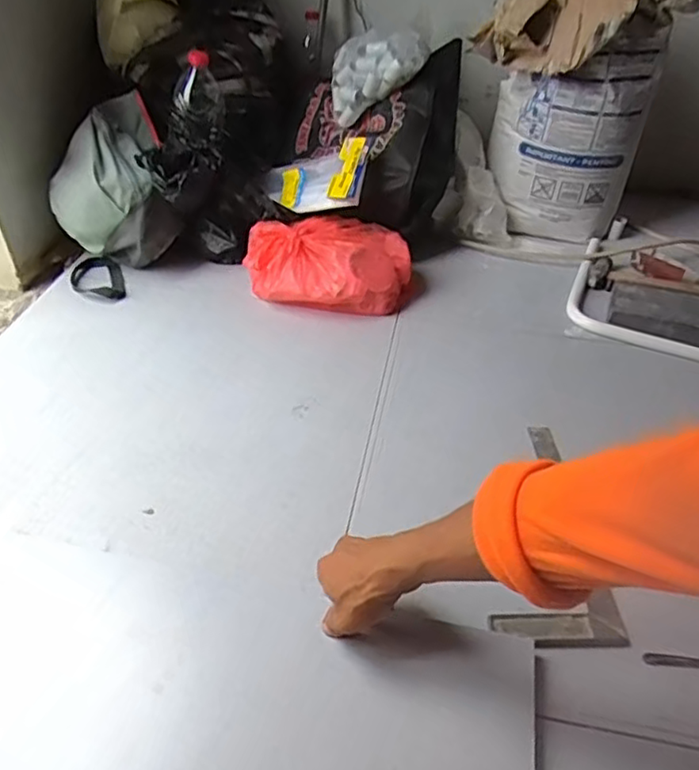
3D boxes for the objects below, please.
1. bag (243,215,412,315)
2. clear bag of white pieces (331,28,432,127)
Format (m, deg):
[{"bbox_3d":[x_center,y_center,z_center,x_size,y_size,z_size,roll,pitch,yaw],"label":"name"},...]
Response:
[{"bbox_3d":[-0.038,-0.205,1.079,0.278,0.103,0.169,1,41,0],"label":"bag"},{"bbox_3d":[0.055,-0.571,1.170,0.173,0.134,0.160,1,41,-1],"label":"clear bag of white pieces"}]

